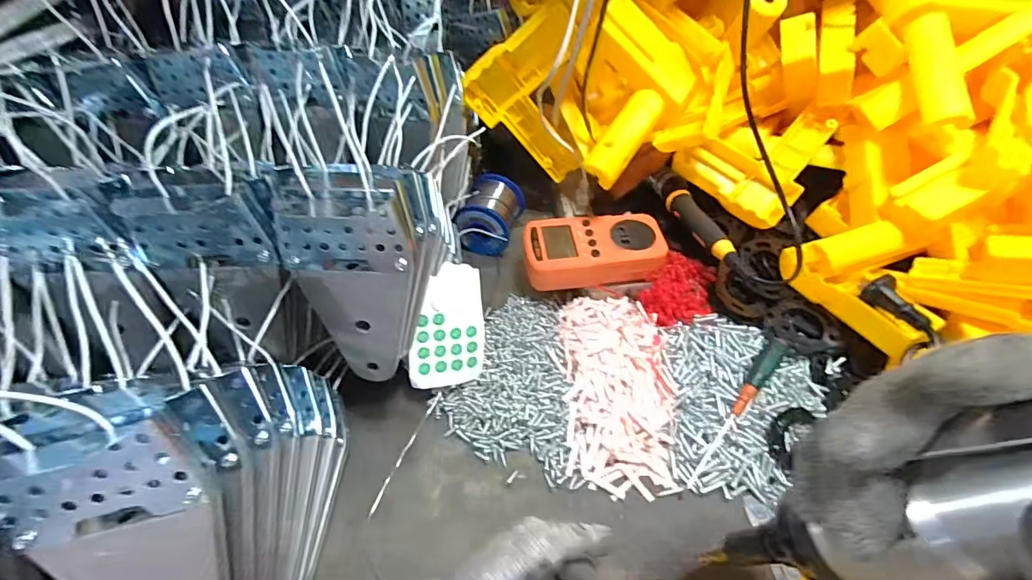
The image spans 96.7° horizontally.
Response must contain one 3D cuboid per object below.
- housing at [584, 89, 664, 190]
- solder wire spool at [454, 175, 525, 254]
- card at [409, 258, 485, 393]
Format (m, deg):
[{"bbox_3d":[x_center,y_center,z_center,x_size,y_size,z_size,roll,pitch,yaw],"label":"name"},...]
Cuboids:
[{"bbox_3d":[0.098,-0.138,0.407,0.028,0.020,0.097,32,81,23],"label":"housing"},{"bbox_3d":[-0.027,-0.077,0.502,0.055,0.061,0.078,16,51,12],"label":"solder wire spool"},{"bbox_3d":[-0.054,0.029,0.365,0.059,0.096,0.007,-3,8,-23],"label":"card"}]

